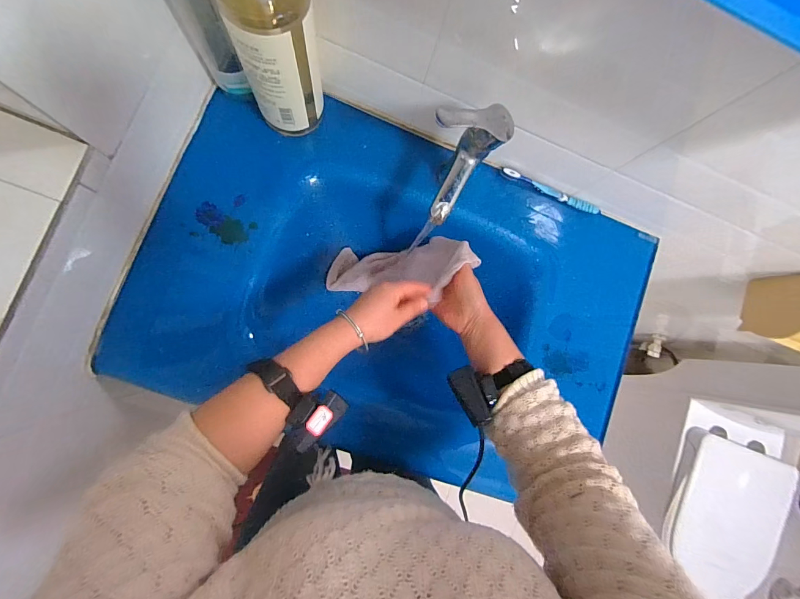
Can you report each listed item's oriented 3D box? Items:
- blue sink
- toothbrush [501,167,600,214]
[{"bbox_3d":[0.009,-0.005,0.596,0.774,0.124,0.503,20,83,-7],"label":"blue sink"},{"bbox_3d":[0.256,-0.184,0.597,0.181,0.019,0.020,22,83,-7],"label":"toothbrush"}]

